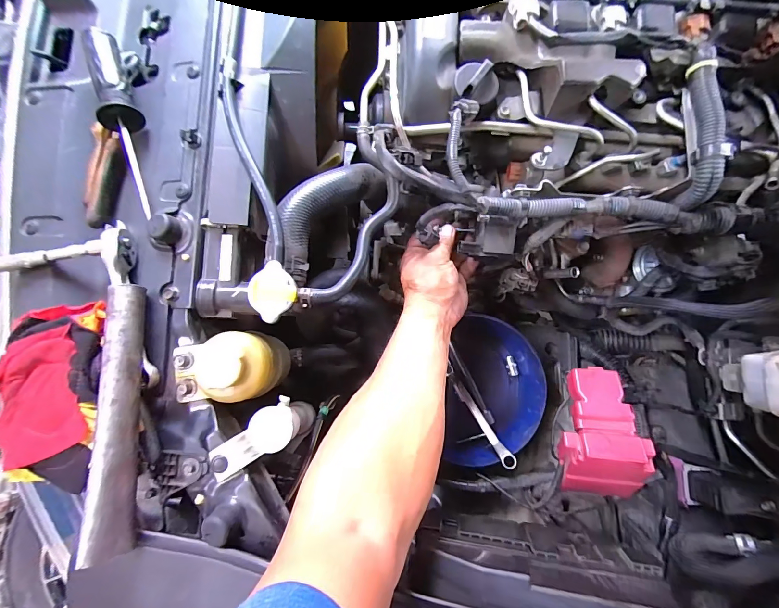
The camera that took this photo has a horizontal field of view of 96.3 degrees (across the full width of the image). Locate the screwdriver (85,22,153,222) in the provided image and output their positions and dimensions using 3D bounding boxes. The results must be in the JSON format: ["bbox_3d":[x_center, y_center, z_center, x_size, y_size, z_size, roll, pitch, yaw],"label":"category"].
[{"bbox_3d":[-0.308,-0.209,0.399,0.036,0.031,0.236,-18,84,-3],"label":"screwdriver"}]

